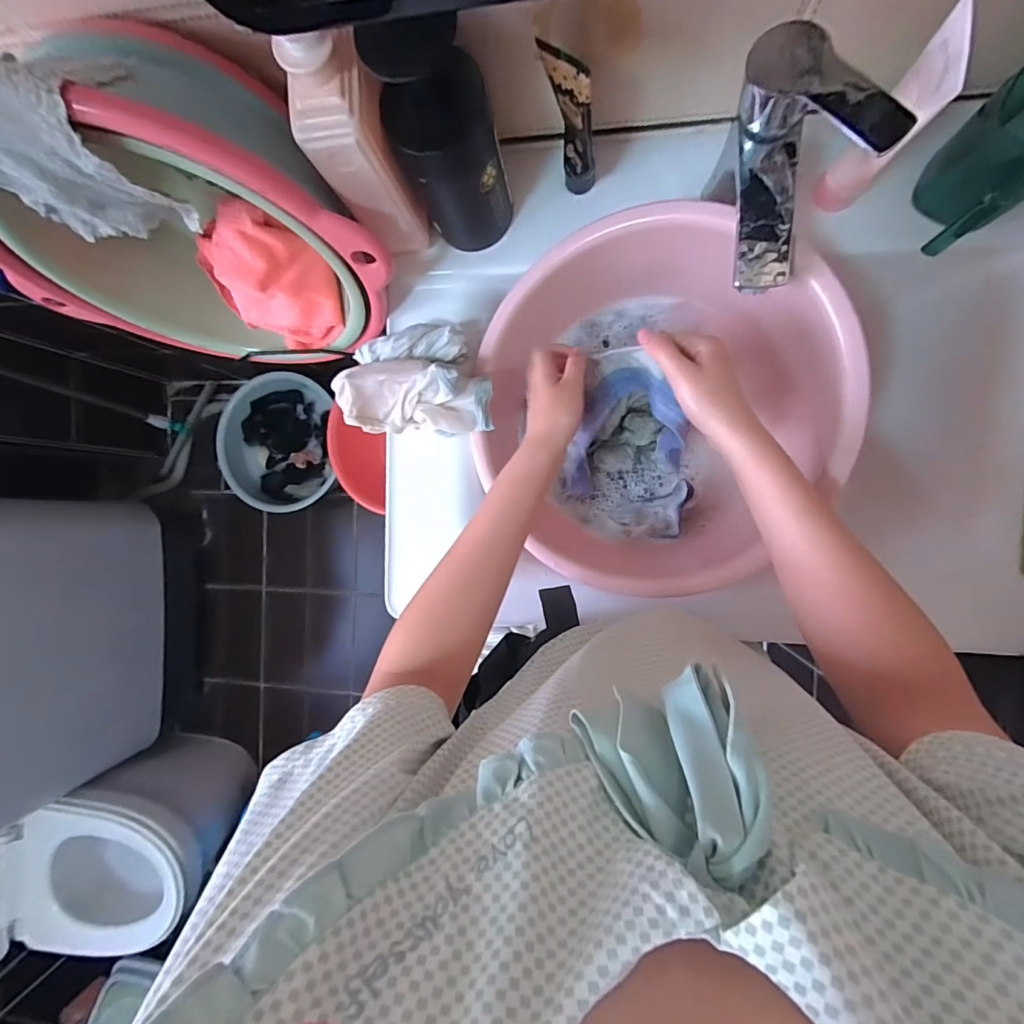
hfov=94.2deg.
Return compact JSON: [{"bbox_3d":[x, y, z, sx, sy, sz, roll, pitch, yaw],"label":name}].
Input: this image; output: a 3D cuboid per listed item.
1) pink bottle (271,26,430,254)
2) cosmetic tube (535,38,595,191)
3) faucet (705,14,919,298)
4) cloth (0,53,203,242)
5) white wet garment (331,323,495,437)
[{"bbox_3d":[-0.119,-0.288,0.396,0.054,0.185,0.051,4,92,9],"label":"pink bottle"},{"bbox_3d":[0.052,-0.325,0.404,0.021,0.144,0.045,-41,85,7],"label":"cosmetic tube"},{"bbox_3d":[0.205,-0.248,0.365,0.092,0.135,0.145,-6,90,9],"label":"faucet"},{"bbox_3d":[-0.328,-0.253,0.349,0.120,0.138,0.034,2,91,9],"label":"cloth"},{"bbox_3d":[-0.095,-0.137,0.485,0.146,0.064,0.108,2,91,9],"label":"white wet garment"}]

